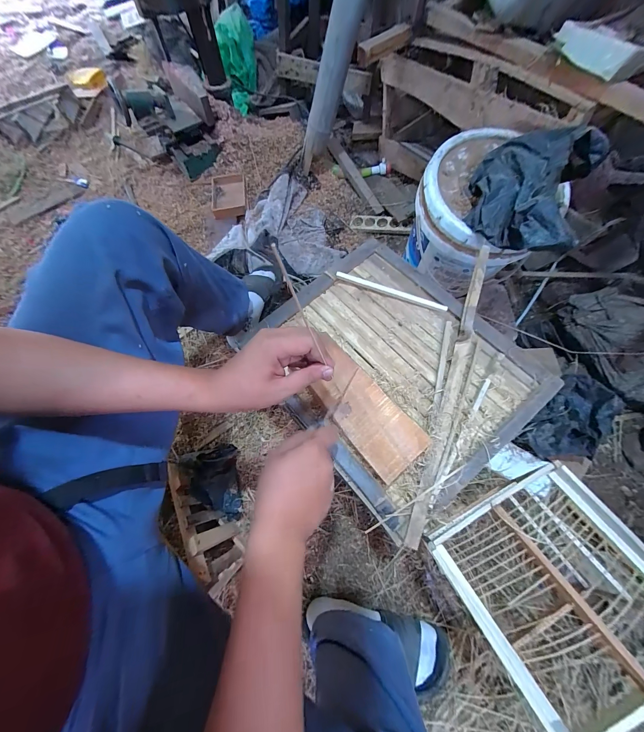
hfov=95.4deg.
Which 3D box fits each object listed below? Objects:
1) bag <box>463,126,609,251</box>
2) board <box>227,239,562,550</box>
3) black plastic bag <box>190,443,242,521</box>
[{"bbox_3d":[0.381,-0.331,0.541,0.166,0.132,0.223,14,67,8],"label":"bag"},{"bbox_3d":[0.110,-0.007,0.475,0.342,0.039,0.409,-39,70,-14],"label":"board"},{"bbox_3d":[-0.254,0.284,0.710,0.101,0.079,0.170,-9,66,-2],"label":"black plastic bag"}]

